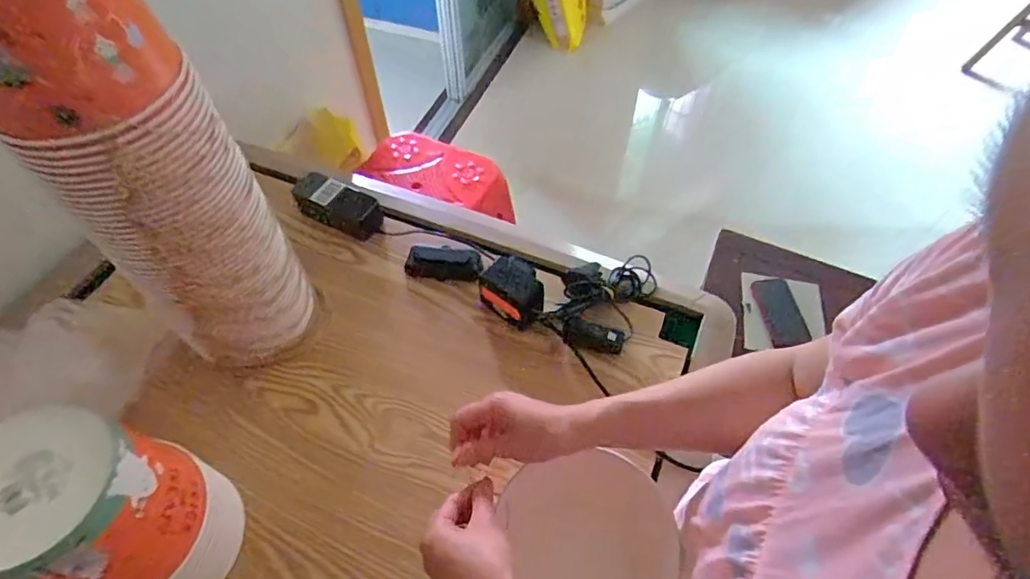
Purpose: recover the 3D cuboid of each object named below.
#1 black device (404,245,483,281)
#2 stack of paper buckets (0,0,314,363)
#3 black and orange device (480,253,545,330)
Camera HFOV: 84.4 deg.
[{"bbox_3d":[-0.102,-0.040,0.815,0.108,0.024,0.037,6,55,4],"label":"black device"},{"bbox_3d":[-0.342,-0.099,0.565,0.153,0.492,0.128,-29,59,-19],"label":"stack of paper buckets"},{"bbox_3d":[0.002,0.005,0.759,0.089,0.066,0.063,34,61,21],"label":"black and orange device"}]

